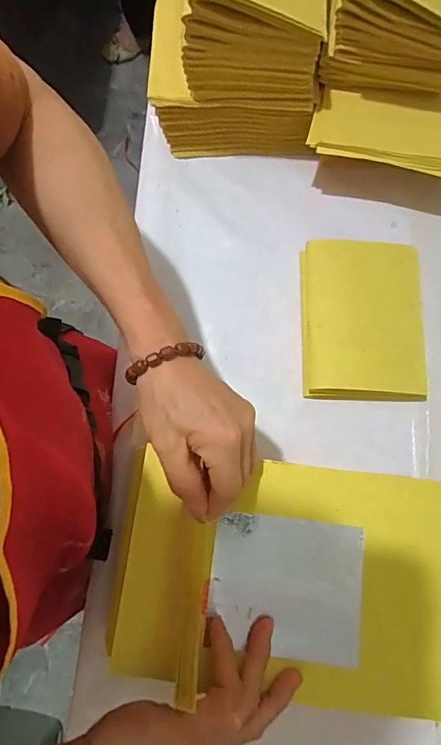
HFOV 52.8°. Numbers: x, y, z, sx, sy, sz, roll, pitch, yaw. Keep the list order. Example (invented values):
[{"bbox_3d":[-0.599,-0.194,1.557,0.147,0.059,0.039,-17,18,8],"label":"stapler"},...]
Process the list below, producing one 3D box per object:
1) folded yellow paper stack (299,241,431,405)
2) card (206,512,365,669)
[{"bbox_3d":[0.133,-0.053,0.428,0.106,0.044,0.153,1,76,0],"label":"folded yellow paper stack"},{"bbox_3d":[0.046,0.149,0.311,0.104,0.006,0.088,7,75,1],"label":"card"}]

